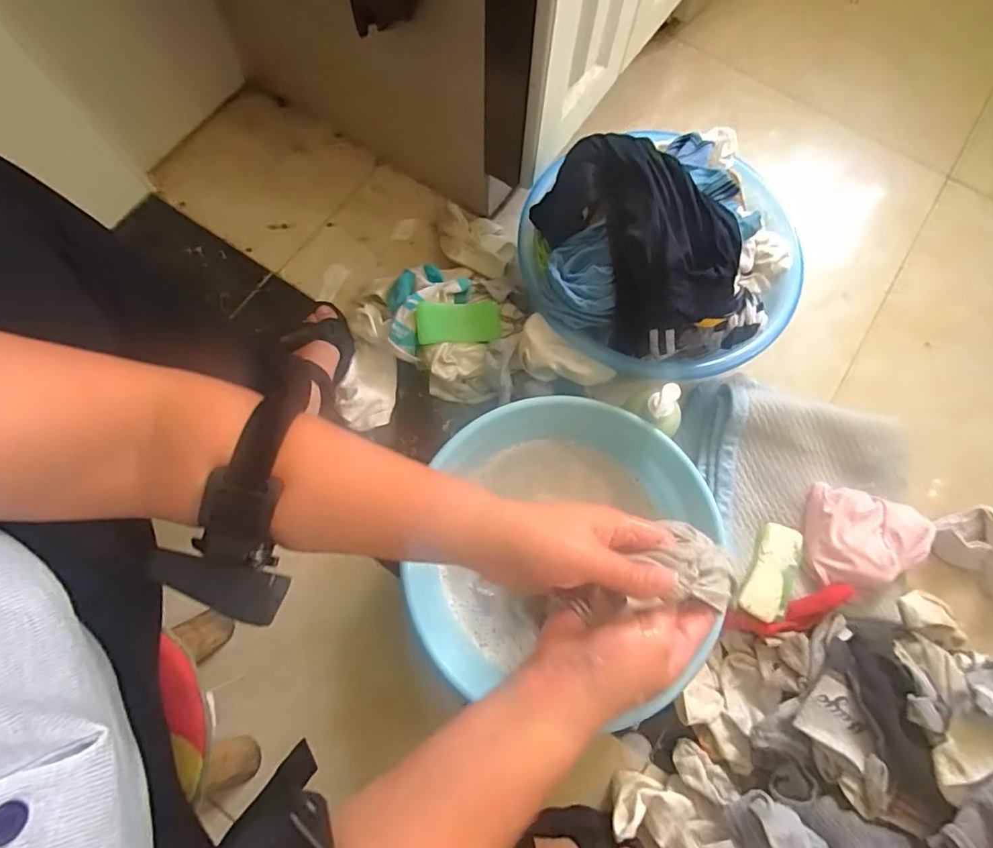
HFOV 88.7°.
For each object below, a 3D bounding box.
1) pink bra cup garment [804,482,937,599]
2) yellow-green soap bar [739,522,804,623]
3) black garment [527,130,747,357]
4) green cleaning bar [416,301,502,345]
[{"bbox_3d":[0.461,0.147,0.616,0.151,0.033,0.119,14,74,3],"label":"pink bra cup garment"},{"bbox_3d":[0.337,0.179,0.616,0.054,0.019,0.120,31,76,8],"label":"yellow-green soap bar"},{"bbox_3d":[0.166,-0.218,0.597,0.174,0.122,0.251,-28,76,-8],"label":"black garment"},{"bbox_3d":[-0.049,-0.135,0.673,0.110,0.026,0.056,-7,74,-3],"label":"green cleaning bar"}]

